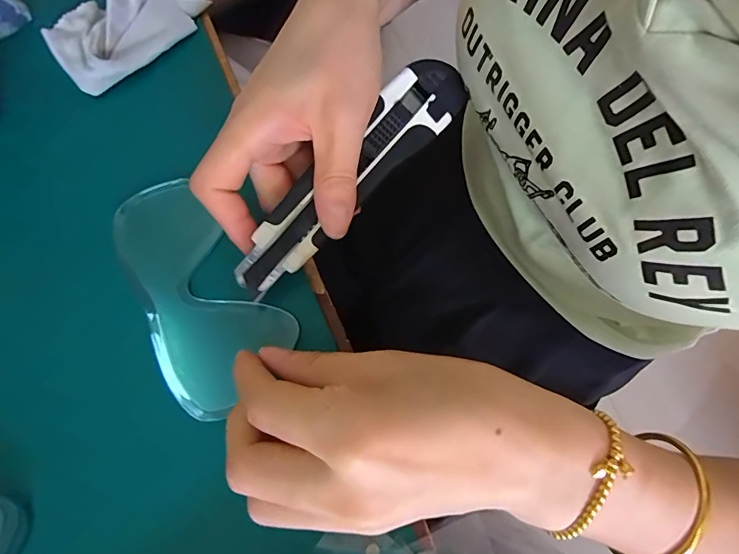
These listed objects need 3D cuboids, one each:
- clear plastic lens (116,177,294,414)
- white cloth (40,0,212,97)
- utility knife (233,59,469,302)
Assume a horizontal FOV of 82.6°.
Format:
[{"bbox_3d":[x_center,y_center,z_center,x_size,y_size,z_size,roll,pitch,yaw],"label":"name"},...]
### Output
[{"bbox_3d":[-0.092,0.004,0.228,0.064,0.008,0.130,-28,75,-13],"label":"clear plastic lens"},{"bbox_3d":[-0.160,-0.168,0.275,0.051,0.025,0.103,33,71,10],"label":"white cloth"},{"bbox_3d":[-0.009,-0.055,0.223,0.030,0.018,0.160,41,82,13],"label":"utility knife"}]

